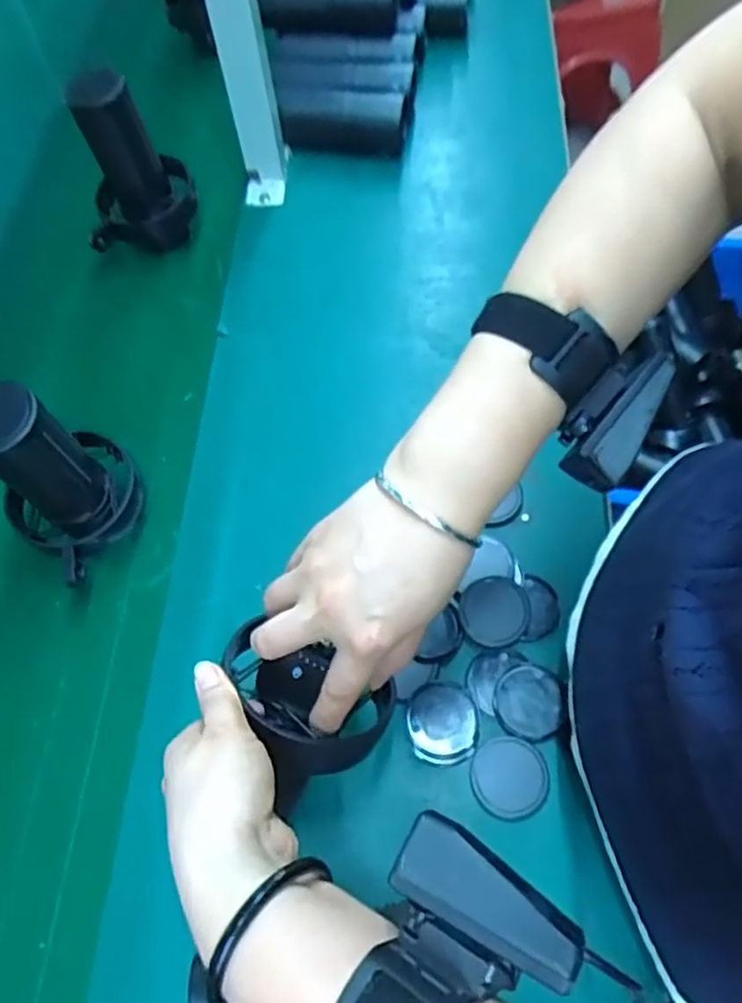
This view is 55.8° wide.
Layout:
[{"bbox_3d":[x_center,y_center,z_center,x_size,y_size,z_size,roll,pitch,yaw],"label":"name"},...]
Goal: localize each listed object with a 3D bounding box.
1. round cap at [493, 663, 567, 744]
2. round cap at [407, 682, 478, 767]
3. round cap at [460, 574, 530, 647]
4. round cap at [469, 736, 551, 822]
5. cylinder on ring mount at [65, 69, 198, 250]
[{"bbox_3d":[0.110,0.140,0.486,0.047,0.007,0.051,1,62,-1],"label":"round cap"},{"bbox_3d":[0.049,0.154,0.485,0.047,0.009,0.052,-9,63,-6],"label":"round cap"},{"bbox_3d":[0.090,0.080,0.512,0.050,0.011,0.049,1,62,-1],"label":"round cap"},{"bbox_3d":[0.093,0.185,0.469,0.049,0.011,0.049,1,62,-1],"label":"round cap"},{"bbox_3d":[-0.227,-0.321,0.665,0.097,0.143,0.081,-9,63,-6],"label":"cylinder on ring mount"}]

